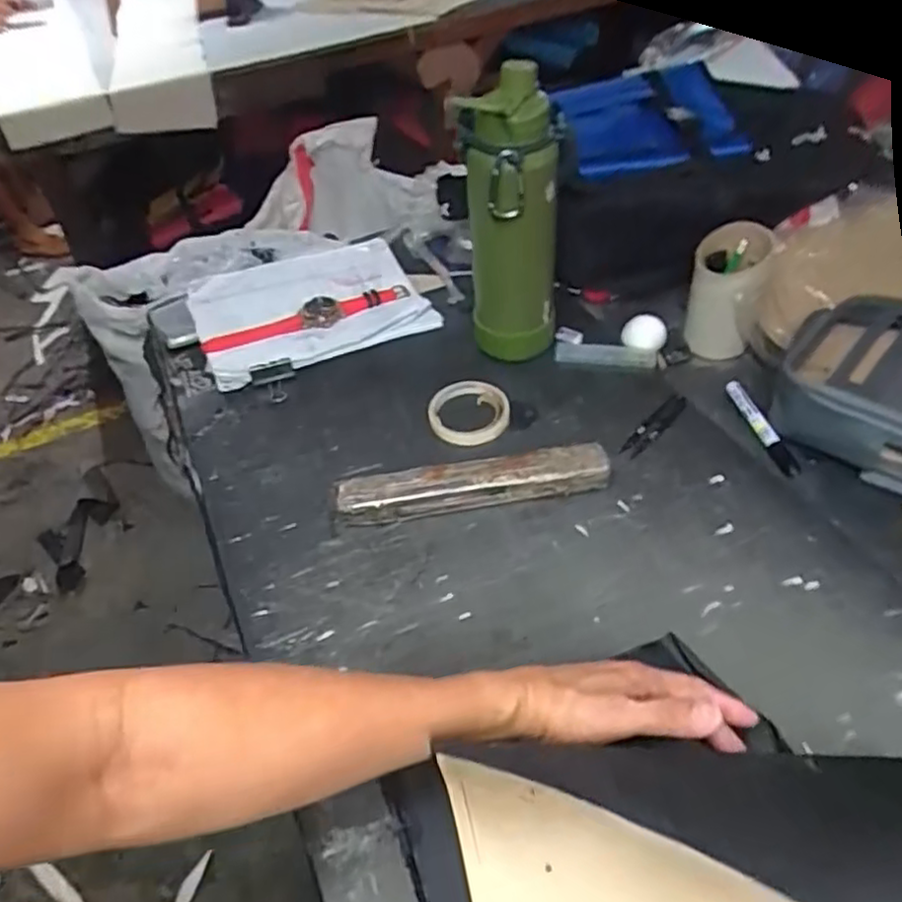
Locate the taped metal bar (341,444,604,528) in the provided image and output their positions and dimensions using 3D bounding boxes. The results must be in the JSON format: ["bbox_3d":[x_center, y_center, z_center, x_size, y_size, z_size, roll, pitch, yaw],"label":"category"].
[{"bbox_3d":[0.024,0.031,0.659,0.261,0.036,0.044,-8,46,-2],"label":"taped metal bar"}]

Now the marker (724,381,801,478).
[{"bbox_3d":[0.326,-0.026,0.725,0.022,0.019,0.127,-13,46,-7],"label":"marker"}]

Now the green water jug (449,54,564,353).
[{"bbox_3d":[0.065,-0.238,0.734,0.096,0.288,0.118,1,46,7],"label":"green water jug"}]

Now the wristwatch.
[{"bbox_3d":[-0.182,-0.168,0.886,0.263,0.016,0.050,-21,48,-14],"label":"wristwatch"}]

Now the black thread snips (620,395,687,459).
[{"bbox_3d":[0.213,-0.028,0.716,0.018,0.011,0.114,32,57,31],"label":"black thread snips"}]

